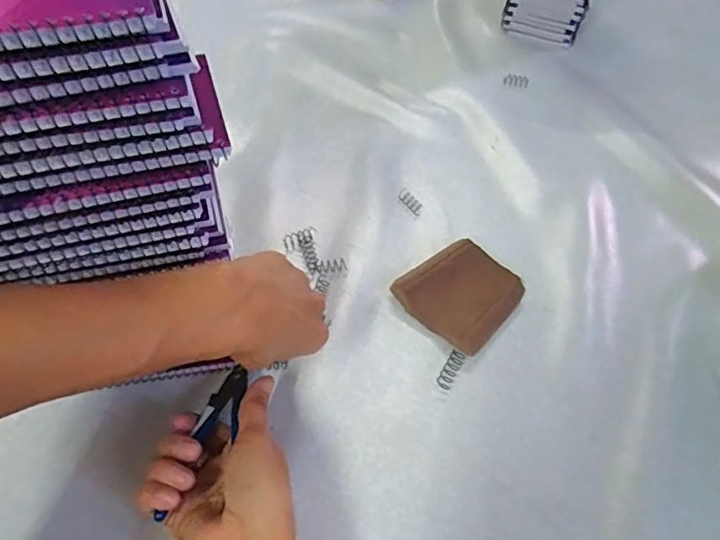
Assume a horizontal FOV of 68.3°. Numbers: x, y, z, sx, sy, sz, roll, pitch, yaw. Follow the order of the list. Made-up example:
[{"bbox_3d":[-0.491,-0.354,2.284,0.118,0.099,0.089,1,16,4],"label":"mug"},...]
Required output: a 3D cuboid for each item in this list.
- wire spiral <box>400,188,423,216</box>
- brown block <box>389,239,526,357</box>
[{"bbox_3d":[0.050,-0.069,0.525,0.011,0.007,0.032,-28,62,-22],"label":"wire spiral"},{"bbox_3d":[0.086,0.020,0.456,0.086,0.018,0.089,39,61,20],"label":"brown block"}]

